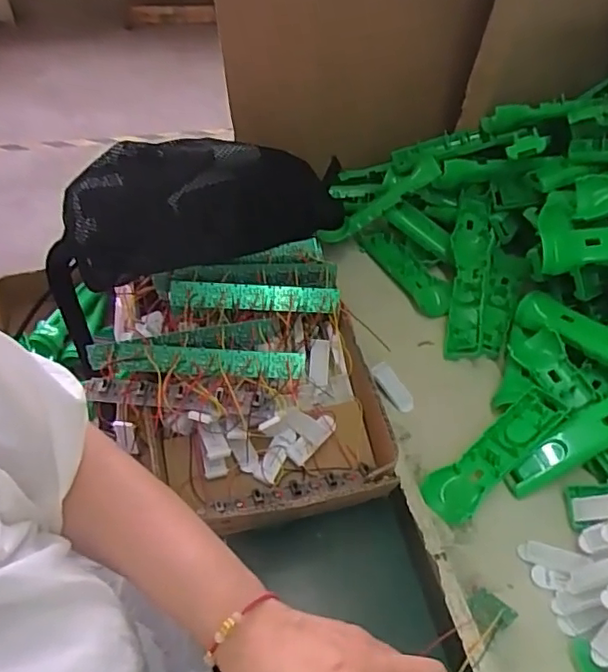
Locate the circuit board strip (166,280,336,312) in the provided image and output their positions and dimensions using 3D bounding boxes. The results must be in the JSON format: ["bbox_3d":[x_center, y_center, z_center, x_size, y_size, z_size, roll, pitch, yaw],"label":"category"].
[{"bbox_3d":[-0.046,-0.038,0.574,0.165,0.026,0.008,1,13,-18],"label":"circuit board strip"}]

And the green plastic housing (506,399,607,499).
[{"bbox_3d":[0.270,0.099,0.561,0.171,0.028,0.044,-32,54,0],"label":"green plastic housing"}]

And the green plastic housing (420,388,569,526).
[{"bbox_3d":[0.185,0.110,0.557,0.168,0.025,0.046,-38,59,-15],"label":"green plastic housing"}]

